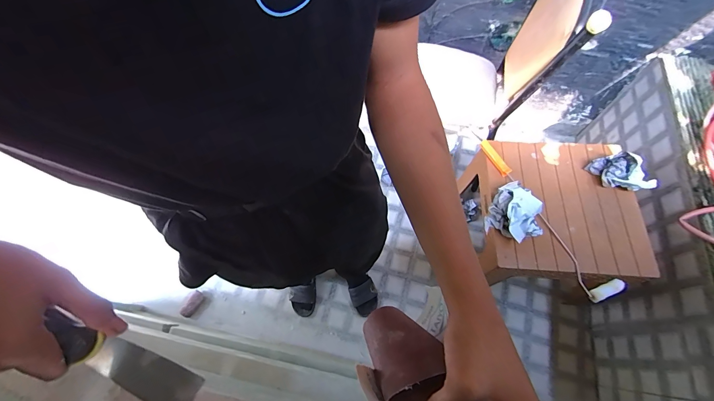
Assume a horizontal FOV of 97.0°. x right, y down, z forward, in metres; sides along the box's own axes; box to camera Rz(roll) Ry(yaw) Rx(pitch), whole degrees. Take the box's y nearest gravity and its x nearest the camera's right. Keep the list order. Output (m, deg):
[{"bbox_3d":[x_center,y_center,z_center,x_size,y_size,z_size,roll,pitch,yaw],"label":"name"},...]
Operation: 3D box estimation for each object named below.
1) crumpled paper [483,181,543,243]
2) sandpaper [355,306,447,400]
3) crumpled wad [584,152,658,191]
[{"bbox_3d":[0.478,0.043,0.944,0.152,0.109,0.146,28,70,13],"label":"crumpled paper"},{"bbox_3d":[0.049,0.162,0.292,0.082,0.037,0.164,-24,30,-8],"label":"sandpaper"},{"bbox_3d":[0.821,-0.087,0.985,0.111,0.105,0.138,-5,66,0],"label":"crumpled wad"}]

